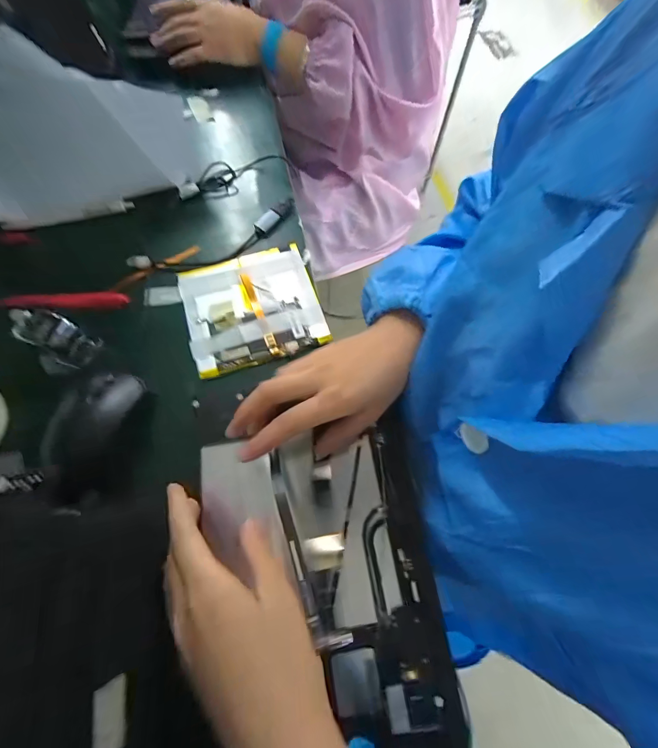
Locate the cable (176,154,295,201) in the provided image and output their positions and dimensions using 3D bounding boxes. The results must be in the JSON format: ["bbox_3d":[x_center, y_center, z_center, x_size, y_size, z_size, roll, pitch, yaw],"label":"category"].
[{"bbox_3d":[-0.115,-0.241,0.416,0.138,0.022,0.040,-30,71,-12],"label":"cable"}]

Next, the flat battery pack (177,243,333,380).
[{"bbox_3d":[-0.077,-0.069,0.342,0.128,0.005,0.123,-16,66,-7],"label":"flat battery pack"}]

